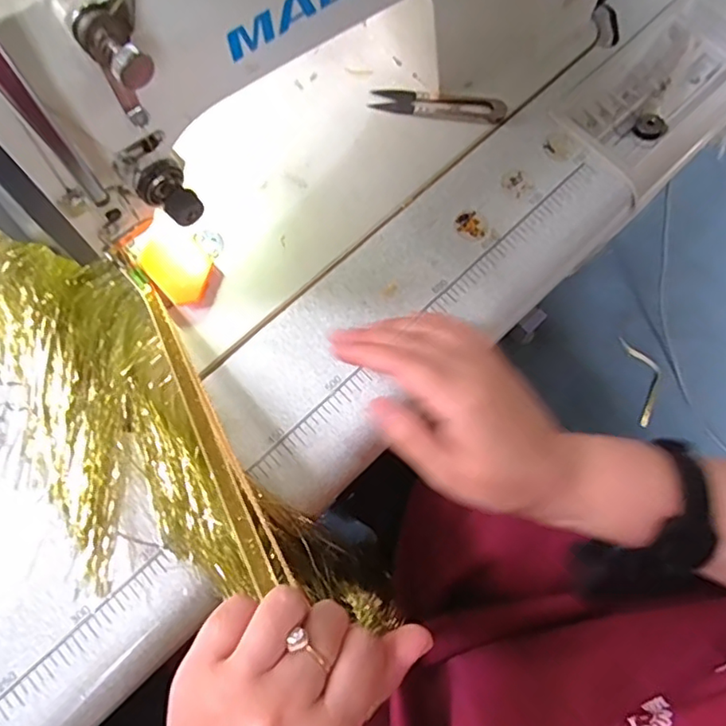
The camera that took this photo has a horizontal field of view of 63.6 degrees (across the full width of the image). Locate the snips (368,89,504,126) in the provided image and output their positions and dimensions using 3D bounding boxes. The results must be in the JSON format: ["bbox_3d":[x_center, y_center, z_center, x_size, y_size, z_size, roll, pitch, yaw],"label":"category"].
[{"bbox_3d":[0.058,-0.199,0.449,0.101,0.007,0.026,7,74,1],"label":"snips"}]

